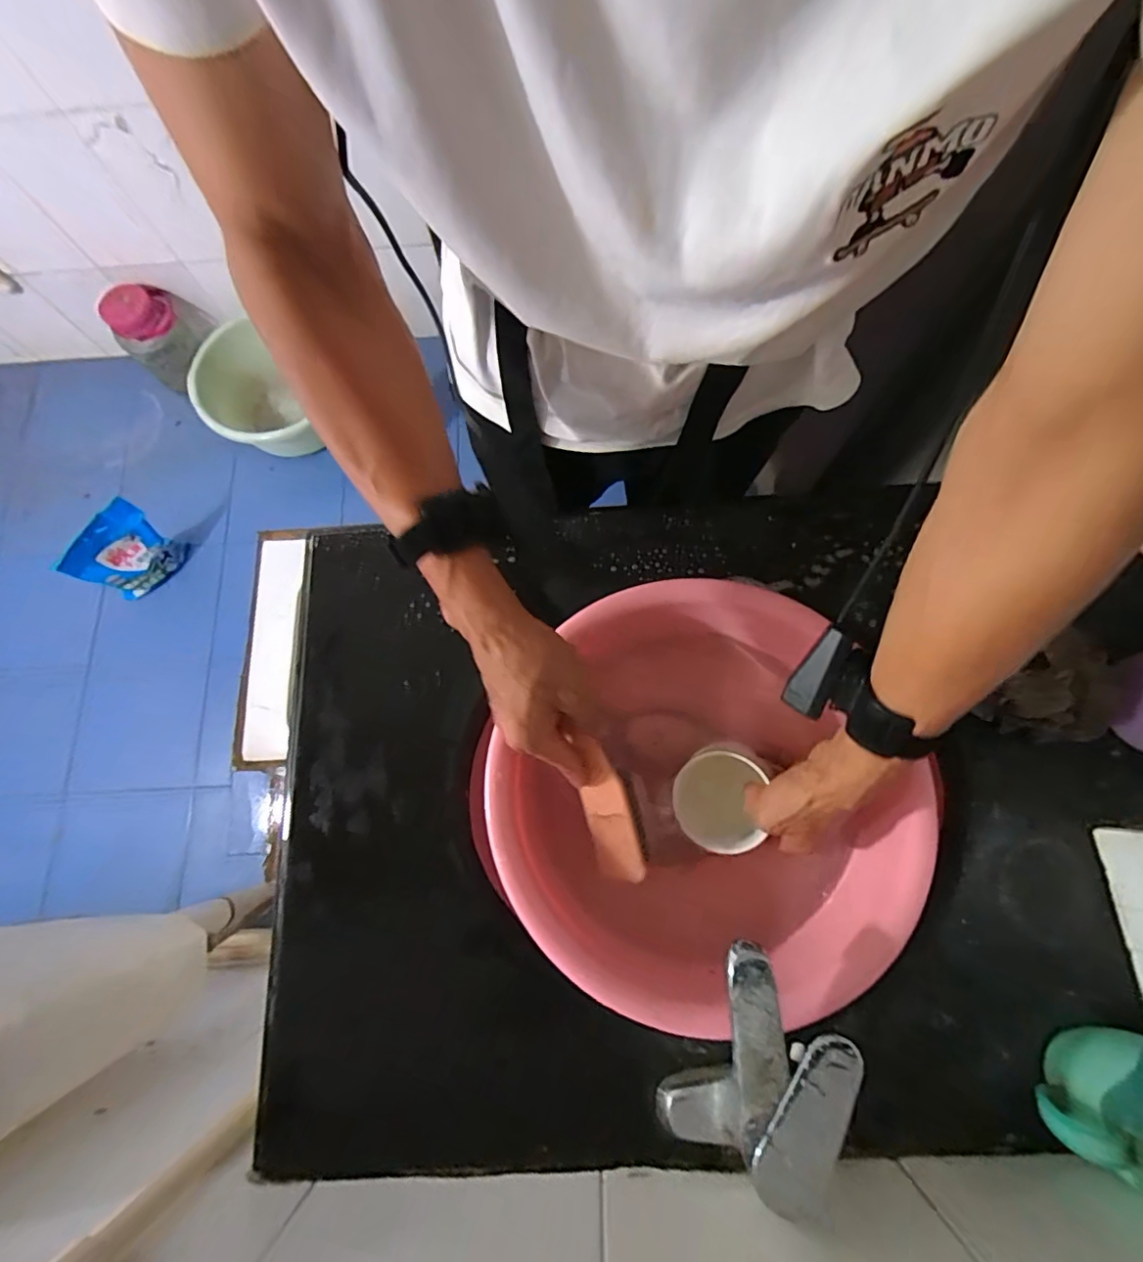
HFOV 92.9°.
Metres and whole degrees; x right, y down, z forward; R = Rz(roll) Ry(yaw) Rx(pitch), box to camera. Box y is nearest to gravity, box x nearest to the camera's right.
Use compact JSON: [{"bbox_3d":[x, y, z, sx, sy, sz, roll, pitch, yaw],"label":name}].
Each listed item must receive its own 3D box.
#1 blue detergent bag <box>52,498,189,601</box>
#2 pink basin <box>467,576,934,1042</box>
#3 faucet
[{"bbox_3d":[-1.012,-0.174,1.248,0.056,0.217,0.193,31,78,9],"label":"blue detergent bag"},{"bbox_3d":[0.106,0.143,0.484,0.324,0.130,0.327,0,75,1],"label":"pink basin"},{"bbox_3d":[0.118,0.285,0.349,0.088,0.090,0.135,23,77,7],"label":"faucet"}]

